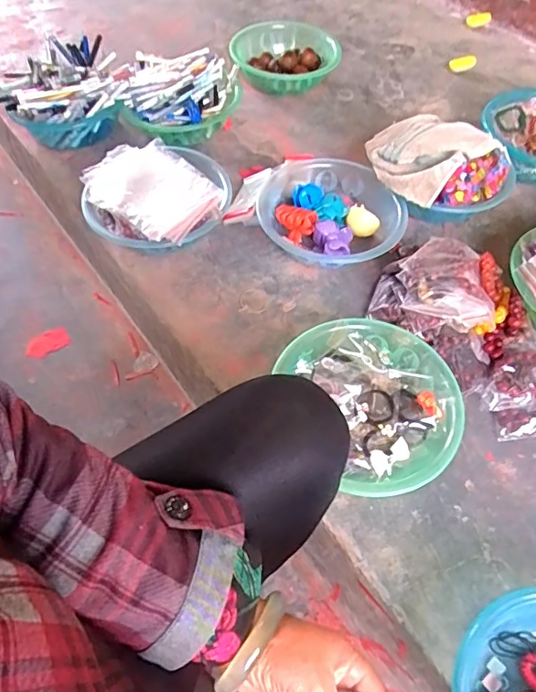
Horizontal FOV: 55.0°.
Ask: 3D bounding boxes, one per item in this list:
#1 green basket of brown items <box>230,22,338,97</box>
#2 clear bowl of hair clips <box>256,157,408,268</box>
[{"bbox_3d":[0.034,-0.621,1.119,0.230,0.073,0.216,-8,56,-7],"label":"green basket of brown items"},{"bbox_3d":[0.098,-0.217,0.859,0.219,0.079,0.233,0,57,-1],"label":"clear bowl of hair clips"}]

